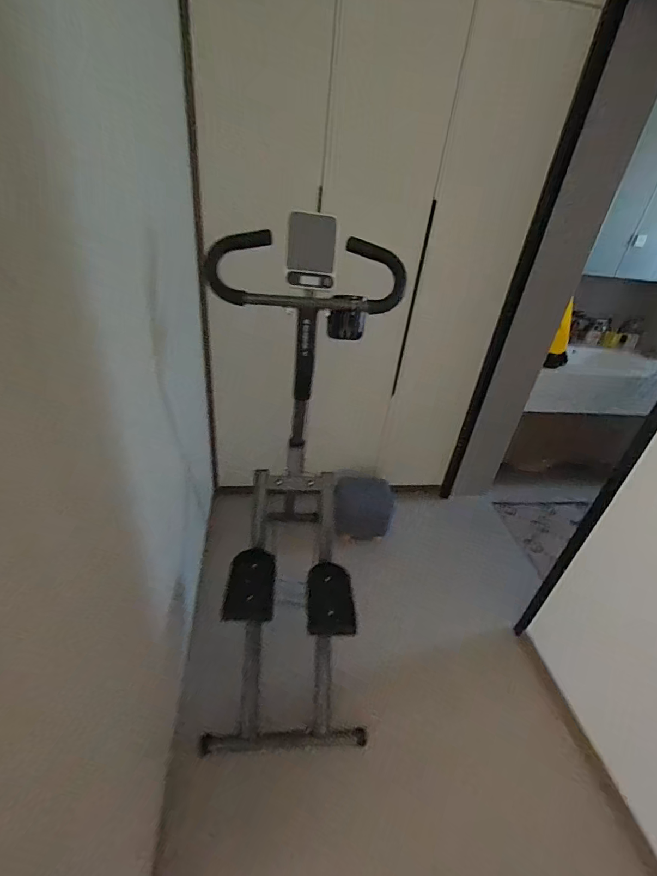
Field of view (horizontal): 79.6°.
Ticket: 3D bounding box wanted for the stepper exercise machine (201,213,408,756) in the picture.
[{"bbox_3d":[-0.086,0.212,1.014,0.438,1.265,0.562,2,33,-8],"label":"stepper exercise machine"}]

